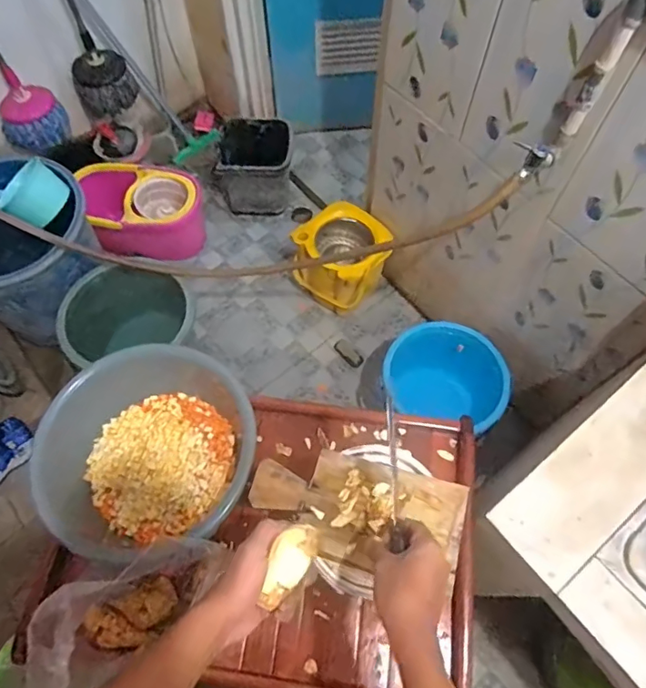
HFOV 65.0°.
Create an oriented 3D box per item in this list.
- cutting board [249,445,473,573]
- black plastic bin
[{"bbox_3d":[0.040,0.199,0.616,0.254,0.017,0.121,14,65,8],"label":"cutting board"},{"bbox_3d":[-0.235,-0.605,1.766,0.264,0.259,0.210,-10,64,-4],"label":"black plastic bin"}]

